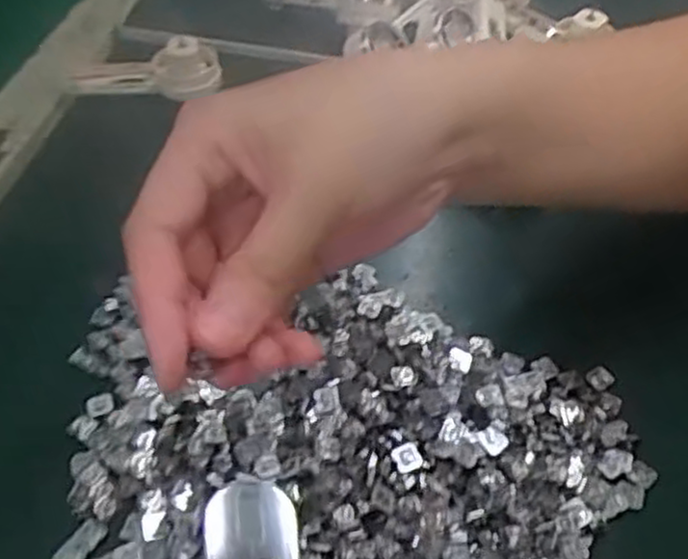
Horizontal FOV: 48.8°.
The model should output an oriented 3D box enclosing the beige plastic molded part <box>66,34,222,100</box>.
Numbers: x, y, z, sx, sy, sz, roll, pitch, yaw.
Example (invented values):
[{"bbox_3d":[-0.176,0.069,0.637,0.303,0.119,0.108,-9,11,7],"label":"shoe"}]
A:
[{"bbox_3d":[-0.123,-0.129,0.461,0.091,0.027,0.031,-1,49,-1],"label":"beige plastic molded part"}]

